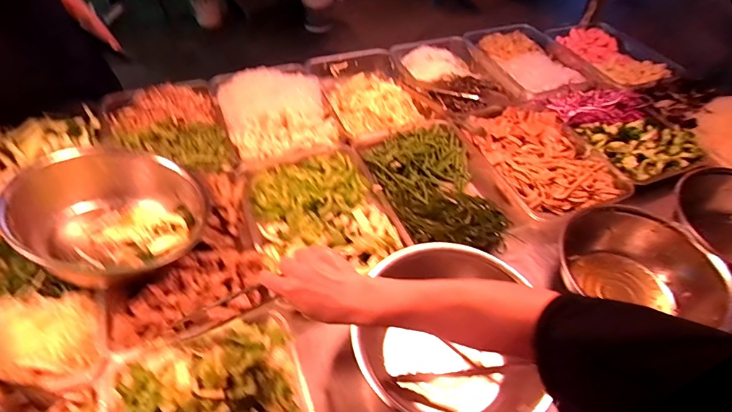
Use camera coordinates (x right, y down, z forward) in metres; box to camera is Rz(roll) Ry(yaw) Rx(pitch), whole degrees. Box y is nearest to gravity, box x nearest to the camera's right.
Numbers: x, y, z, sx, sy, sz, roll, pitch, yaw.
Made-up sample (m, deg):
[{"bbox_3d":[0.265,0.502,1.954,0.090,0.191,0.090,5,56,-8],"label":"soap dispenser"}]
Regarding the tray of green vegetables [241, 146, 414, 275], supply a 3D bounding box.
[{"bbox_3d":[-0.091,0.012,0.819,0.261,0.073,0.346,-14,51,-16],"label":"tray of green vegetables"}]

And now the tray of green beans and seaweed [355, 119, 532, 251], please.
[{"bbox_3d":[0.163,-0.039,0.888,0.259,0.064,0.354,-18,52,-18],"label":"tray of green beans and seaweed"}]

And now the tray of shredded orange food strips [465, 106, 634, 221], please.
[{"bbox_3d":[0.394,-0.109,0.973,0.265,0.057,0.347,-18,52,-19],"label":"tray of shredded orange food strips"}]

